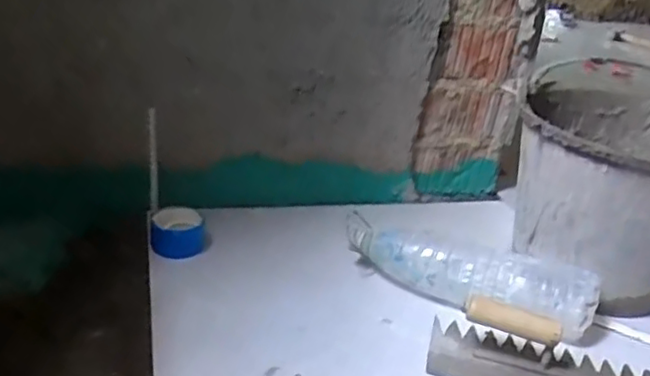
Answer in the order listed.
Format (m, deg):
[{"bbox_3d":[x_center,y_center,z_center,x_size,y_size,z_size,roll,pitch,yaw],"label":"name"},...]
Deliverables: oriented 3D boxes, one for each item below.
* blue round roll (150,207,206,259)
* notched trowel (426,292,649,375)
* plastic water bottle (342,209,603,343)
[{"bbox_3d":[-0.207,0.060,0.918,0.073,0.045,0.071,5,27,-3],"label":"blue round roll"},{"bbox_3d":[0.271,0.182,0.766,0.276,0.085,0.103,11,27,8],"label":"notched trowel"},{"bbox_3d":[0.185,0.114,0.872,0.333,0.090,0.080,14,28,14],"label":"plastic water bottle"}]

